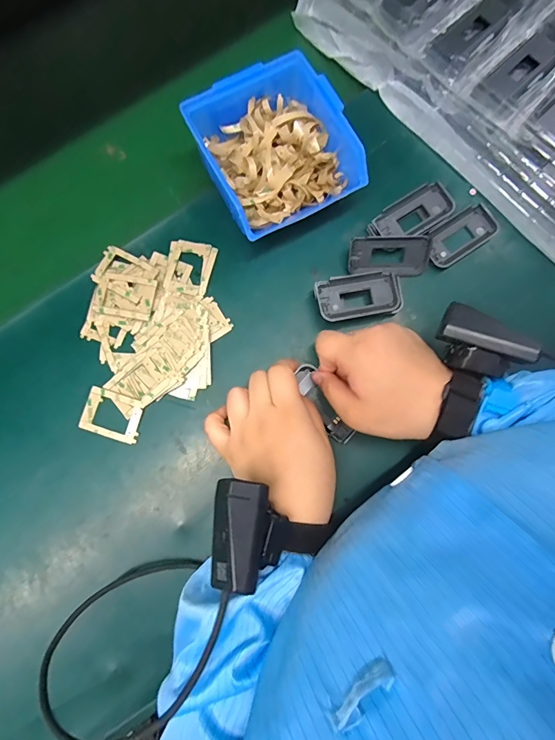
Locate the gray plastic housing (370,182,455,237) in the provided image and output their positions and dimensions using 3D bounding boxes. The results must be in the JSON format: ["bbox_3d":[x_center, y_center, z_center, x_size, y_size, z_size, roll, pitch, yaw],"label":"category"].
[{"bbox_3d":[0.132,-0.149,0.382,0.074,0.021,0.038,-33,81,-6],"label":"gray plastic housing"}]

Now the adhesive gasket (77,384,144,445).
[{"bbox_3d":[-0.150,0.041,0.359,0.054,0.004,0.039,18,79,4],"label":"adhesive gasket"}]

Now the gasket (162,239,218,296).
[{"bbox_3d":[-0.084,-0.099,0.378,0.045,0.004,0.054,11,78,-1],"label":"gasket"}]

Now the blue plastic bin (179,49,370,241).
[{"bbox_3d":[-0.005,-0.200,0.366,0.124,0.066,0.140,-25,80,-5],"label":"blue plastic bin"}]

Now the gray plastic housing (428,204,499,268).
[{"bbox_3d":[0.179,-0.132,0.386,0.075,0.008,0.038,-33,81,-6],"label":"gray plastic housing"}]

